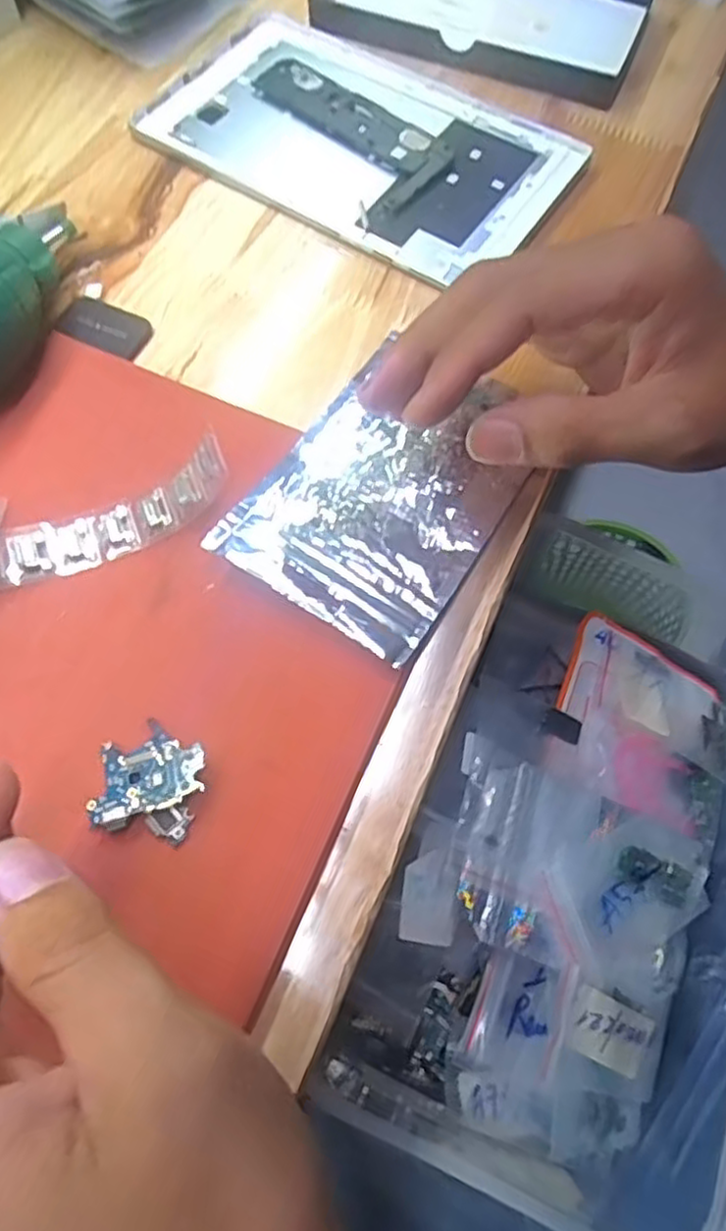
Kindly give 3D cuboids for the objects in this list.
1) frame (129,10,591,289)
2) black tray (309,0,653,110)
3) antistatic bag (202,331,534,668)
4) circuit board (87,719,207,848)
[{"bbox_3d":[-0.001,-0.247,0.366,0.207,0.012,0.128,31,70,11],"label":"frame"},{"bbox_3d":[0.064,-0.361,0.413,0.192,0.022,0.123,21,68,8],"label":"black tray"},{"bbox_3d":[0.011,-0.051,0.270,0.083,0.013,0.126,30,70,11],"label":"antistatic bag"},{"bbox_3d":[-0.069,0.053,0.227,0.033,0.010,0.034,13,67,4],"label":"circuit board"}]

